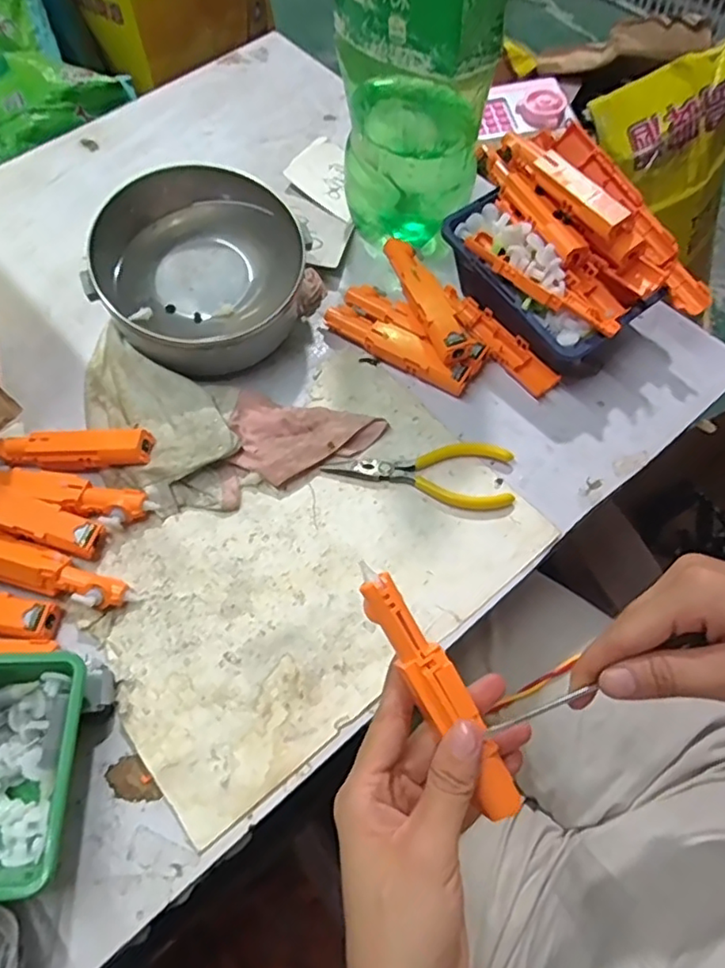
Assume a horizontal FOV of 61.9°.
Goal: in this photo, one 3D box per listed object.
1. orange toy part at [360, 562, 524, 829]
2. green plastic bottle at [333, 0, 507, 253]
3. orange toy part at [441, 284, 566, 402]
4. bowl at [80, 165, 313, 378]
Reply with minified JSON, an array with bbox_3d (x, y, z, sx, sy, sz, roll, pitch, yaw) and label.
[{"bbox_3d":[0.034,0.093,0.274,0.021,0.010,0.126,-31,89,-13],"label":"orange toy part"},{"bbox_3d":[0.035,-0.298,0.382,0.096,0.316,0.097,1,64,4],"label":"green plastic bottle"},{"bbox_3d":[0.101,-0.113,0.465,0.024,0.012,0.120,-36,67,-13],"label":"orange toy part"},{"bbox_3d":[-0.121,-0.151,0.442,0.131,0.076,0.139,-1,64,3],"label":"bowl"}]

